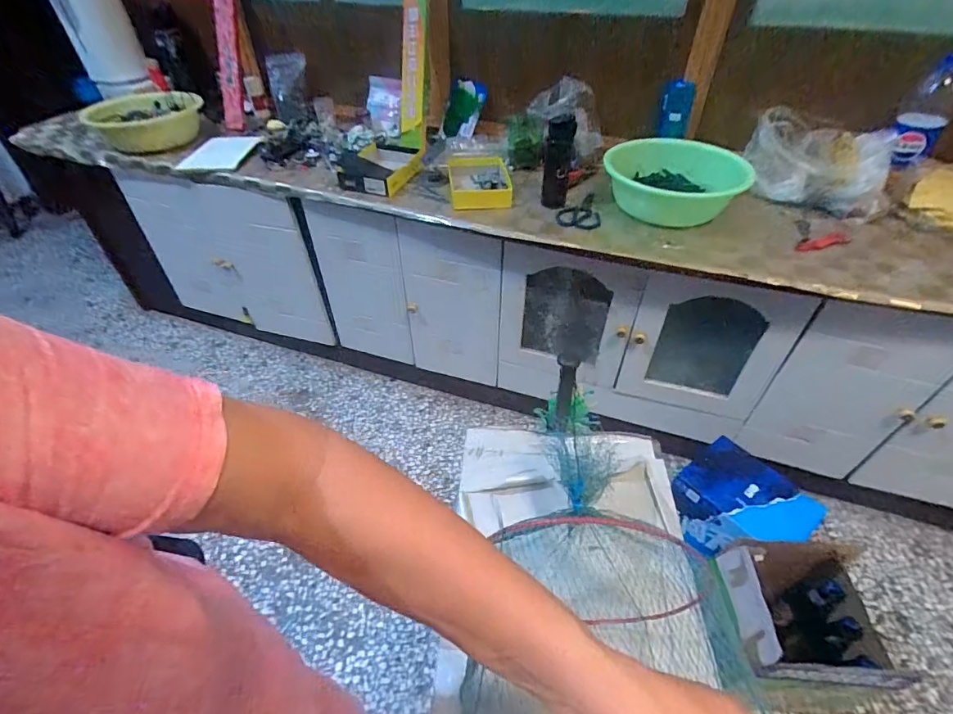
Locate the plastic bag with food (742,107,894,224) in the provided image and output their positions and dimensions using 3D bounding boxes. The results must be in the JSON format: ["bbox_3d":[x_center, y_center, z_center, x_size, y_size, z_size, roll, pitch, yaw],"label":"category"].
[{"bbox_3d":[0.855,-0.479,1.157,0.332,0.182,0.149,20,48,20],"label":"plastic bag with food"}]

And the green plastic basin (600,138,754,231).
[{"bbox_3d":[0.509,-0.465,1.207,0.324,0.122,0.324,0,44,0],"label":"green plastic basin"}]

